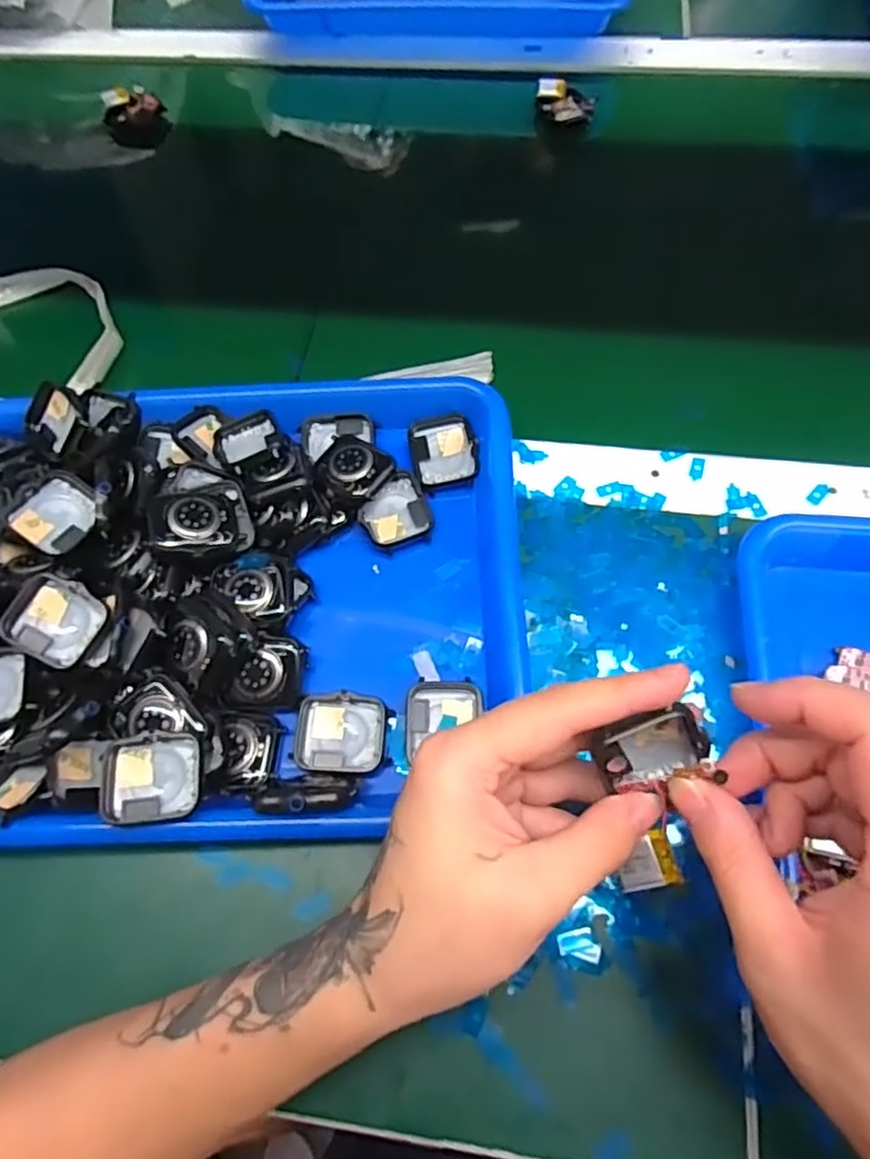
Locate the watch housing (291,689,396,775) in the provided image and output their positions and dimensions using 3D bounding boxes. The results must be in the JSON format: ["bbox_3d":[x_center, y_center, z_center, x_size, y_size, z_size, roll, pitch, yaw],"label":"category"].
[{"bbox_3d":[-0.045,0.075,0.325,0.045,0.010,0.037,3,66,5],"label":"watch housing"}]

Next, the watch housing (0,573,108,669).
[{"bbox_3d":[-0.181,0.019,0.316,0.040,0.011,0.037,23,69,13],"label":"watch housing"}]

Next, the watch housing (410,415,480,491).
[{"bbox_3d":[0.006,-0.074,0.390,0.036,0.010,0.043,-13,78,0],"label":"watch housing"}]

